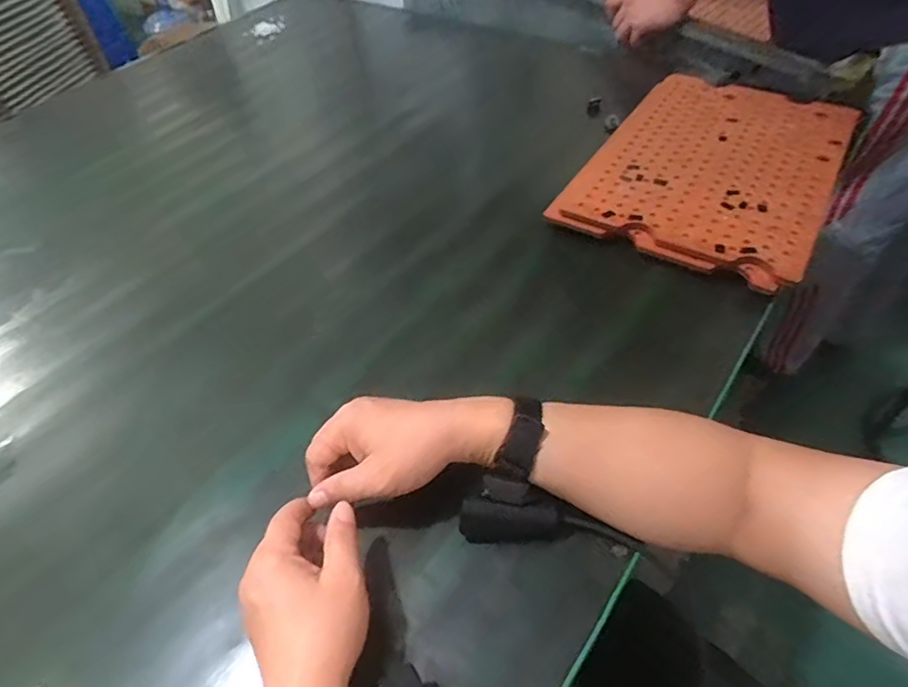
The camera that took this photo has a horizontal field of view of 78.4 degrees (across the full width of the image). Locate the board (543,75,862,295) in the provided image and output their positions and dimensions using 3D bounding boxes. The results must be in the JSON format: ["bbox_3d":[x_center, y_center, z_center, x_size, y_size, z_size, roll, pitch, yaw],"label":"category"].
[{"bbox_3d":[0.302,-0.212,0.656,0.261,0.019,0.322,24,61,28],"label":"board"}]

